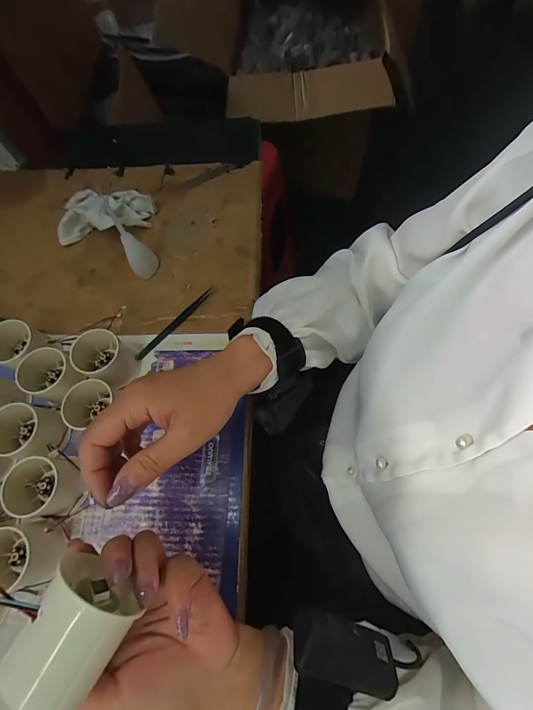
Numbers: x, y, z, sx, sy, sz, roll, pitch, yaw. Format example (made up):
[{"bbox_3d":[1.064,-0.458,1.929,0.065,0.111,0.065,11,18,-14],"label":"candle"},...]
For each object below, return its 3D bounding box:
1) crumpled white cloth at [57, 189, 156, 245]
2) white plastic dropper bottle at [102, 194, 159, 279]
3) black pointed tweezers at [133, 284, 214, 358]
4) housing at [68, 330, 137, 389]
[{"bbox_3d":[-0.223,-0.198,0.437,0.122,0.048,0.085,5,68,4],"label":"crumpled white cloth"},{"bbox_3d":[-0.162,-0.136,0.383,0.032,0.098,0.033,-26,69,-8],"label":"white plastic dropper bottle"},{"bbox_3d":[-0.112,-0.039,0.390,0.011,0.007,0.123,42,75,17],"label":"black pointed tweezers"},{"bbox_3d":[-0.180,0.005,0.354,0.052,0.048,0.052,-1,68,2],"label":"housing"}]

